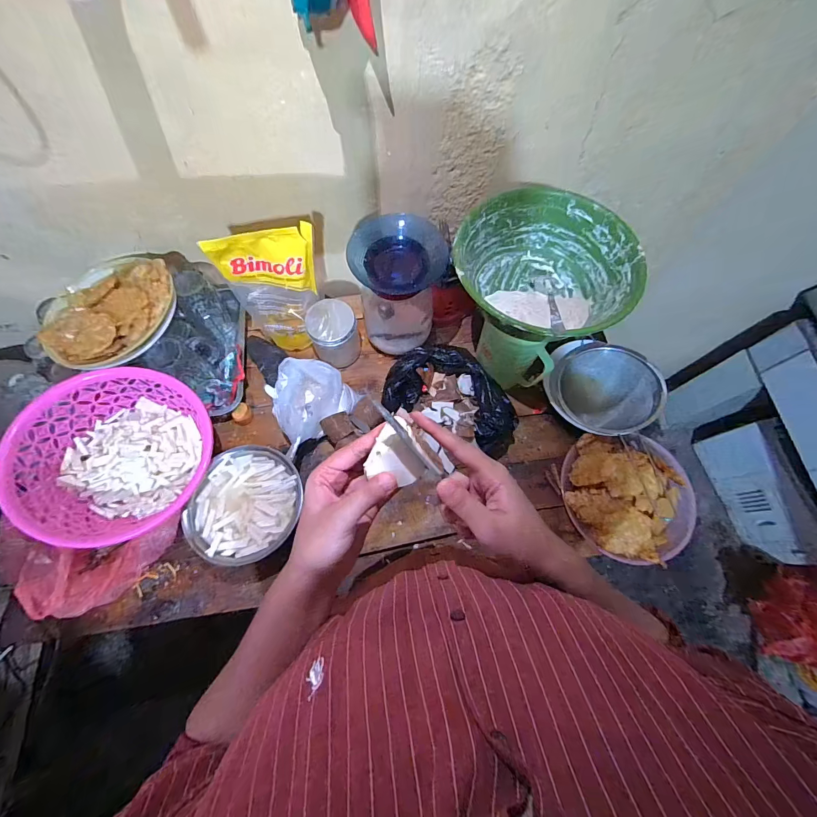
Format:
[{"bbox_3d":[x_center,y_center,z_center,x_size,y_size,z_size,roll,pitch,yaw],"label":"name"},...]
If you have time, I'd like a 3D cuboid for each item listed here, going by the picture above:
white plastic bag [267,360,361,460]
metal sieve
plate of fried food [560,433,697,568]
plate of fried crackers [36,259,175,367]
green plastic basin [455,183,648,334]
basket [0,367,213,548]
[{"bbox_3d":[-0.174,-0.012,0.635,0.145,0.097,0.110,-41,75,-16],"label":"white plastic bag"},{"bbox_3d":[0.349,-0.034,0.658,0.192,0.051,0.171,27,70,8],"label":"metal sieve"},{"bbox_3d":[0.370,0.143,0.603,0.212,0.099,0.198,1,69,-2],"label":"plate of fried food"},{"bbox_3d":[-0.501,-0.164,0.605,0.199,0.036,0.204,1,69,-2],"label":"plate of fried crackers"},{"bbox_3d":[0.181,-0.189,0.516,0.232,0.086,0.223,1,69,-2],"label":"green plastic basin"},{"bbox_3d":[-0.438,0.065,0.565,0.251,0.103,0.244,1,69,-2],"label":"basket"}]

